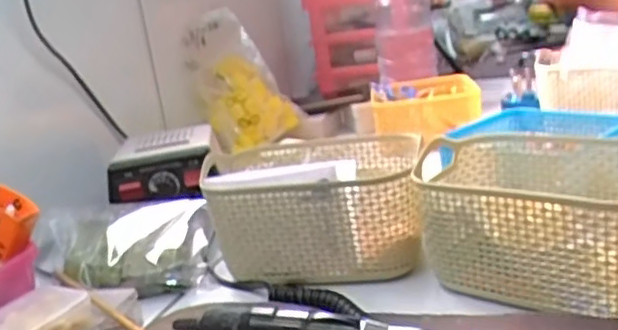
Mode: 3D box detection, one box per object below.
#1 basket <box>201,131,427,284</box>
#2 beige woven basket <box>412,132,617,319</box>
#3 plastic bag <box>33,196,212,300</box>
[{"bbox_3d":[0.004,0.032,0.520,0.170,0.082,0.132,-5,16,12],"label":"basket"},{"bbox_3d":[0.161,0.036,0.436,0.167,0.077,0.121,4,20,38],"label":"beige woven basket"},{"bbox_3d":[-0.167,0.069,0.540,0.175,0.048,0.089,-2,17,21],"label":"plastic bag"}]

